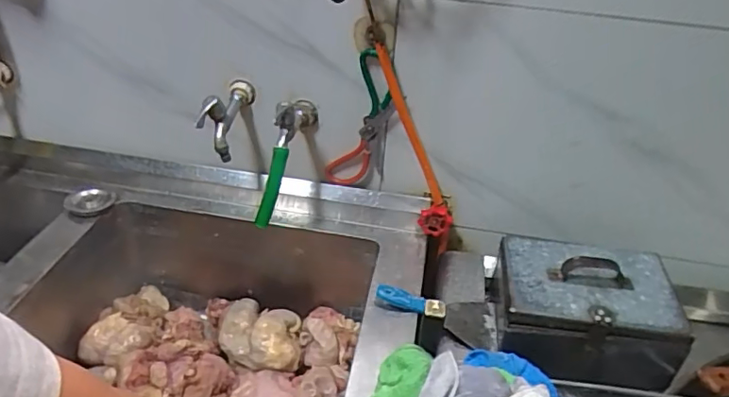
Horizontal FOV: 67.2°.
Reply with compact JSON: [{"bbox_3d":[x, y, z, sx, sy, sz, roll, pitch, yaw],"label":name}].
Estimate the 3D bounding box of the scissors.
[{"bbox_3d":[-0.006,-0.132,0.941,0.109,0.252,0.024,13,36,13],"label":"scissors"}]

